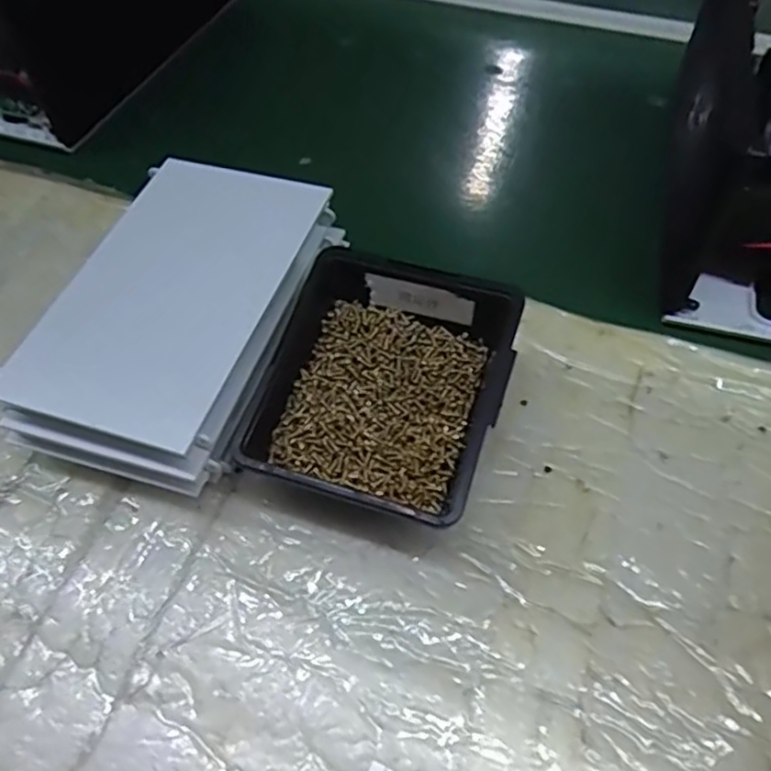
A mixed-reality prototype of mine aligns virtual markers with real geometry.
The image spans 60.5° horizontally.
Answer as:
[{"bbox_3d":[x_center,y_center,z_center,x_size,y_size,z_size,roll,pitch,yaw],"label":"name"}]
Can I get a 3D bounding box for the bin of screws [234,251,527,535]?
[{"bbox_3d":[0.000,0.002,0.374,0.128,0.063,0.152,14,56,13],"label":"bin of screws"}]

